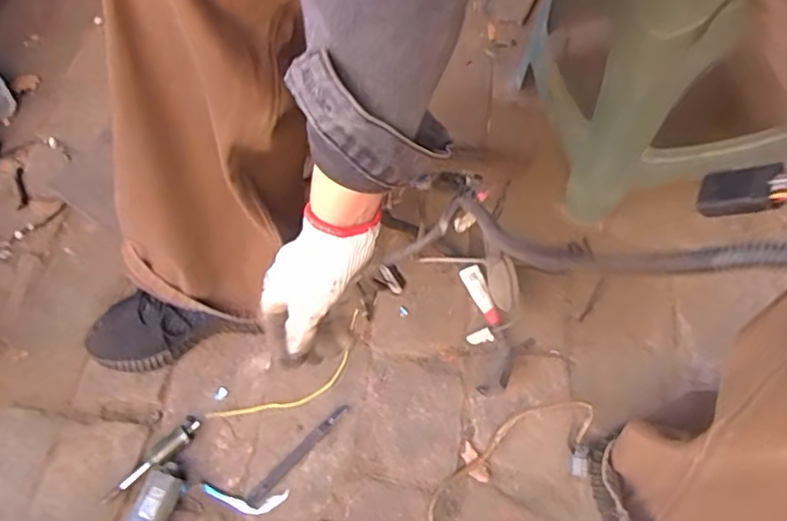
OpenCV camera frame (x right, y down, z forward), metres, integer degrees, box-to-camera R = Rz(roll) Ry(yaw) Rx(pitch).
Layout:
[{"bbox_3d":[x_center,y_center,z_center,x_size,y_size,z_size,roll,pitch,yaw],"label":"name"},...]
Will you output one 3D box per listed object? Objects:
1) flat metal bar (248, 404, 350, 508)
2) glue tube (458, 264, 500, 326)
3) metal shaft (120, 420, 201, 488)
[{"bbox_3d":[-0.107,0.216,0.630,0.015,0.004,0.142,38,75,24],"label":"flat metal bar"},{"bbox_3d":[0.109,0.043,0.690,0.024,0.019,0.080,-23,64,-9],"label":"glue tube"},{"bbox_3d":[-0.260,0.217,0.629,0.098,0.020,0.017,-40,68,-17],"label":"metal shaft"}]

